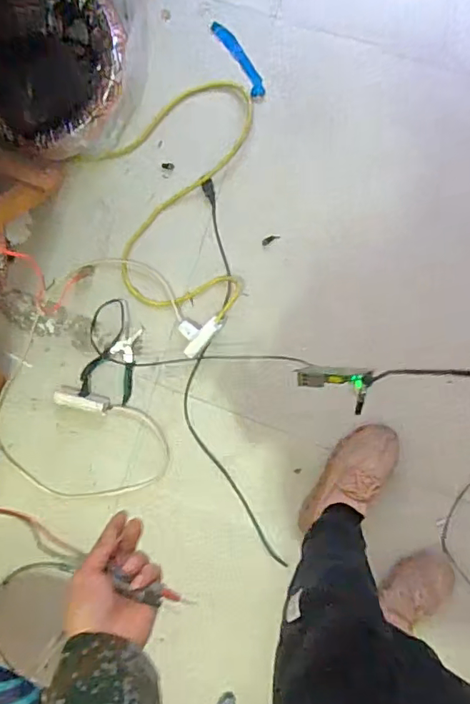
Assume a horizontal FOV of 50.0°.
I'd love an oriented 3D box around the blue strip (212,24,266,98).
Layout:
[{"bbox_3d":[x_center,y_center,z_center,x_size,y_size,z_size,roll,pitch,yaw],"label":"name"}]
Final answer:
[{"bbox_3d":[0.010,-0.595,1.024,0.034,0.010,0.172,-33,88,9],"label":"blue strip"}]

